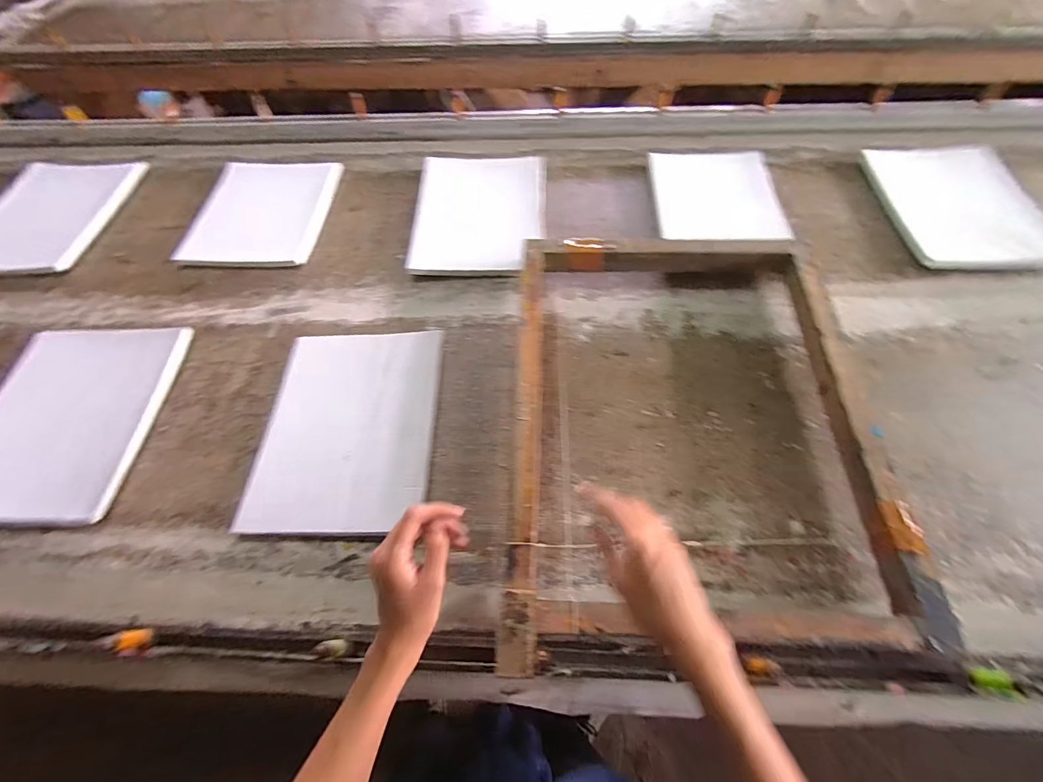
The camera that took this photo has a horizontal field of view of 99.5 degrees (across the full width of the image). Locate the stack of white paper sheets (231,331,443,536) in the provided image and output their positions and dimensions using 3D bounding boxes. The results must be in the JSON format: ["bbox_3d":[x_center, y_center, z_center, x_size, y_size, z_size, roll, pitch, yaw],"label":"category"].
[{"bbox_3d":[-0.214,0.042,0.549,0.209,0.011,0.257,-1,62,-1],"label":"stack of white paper sheets"}]

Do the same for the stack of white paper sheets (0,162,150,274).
[{"bbox_3d":[-0.829,-0.310,0.775,0.217,0.028,0.280,1,59,3],"label":"stack of white paper sheets"}]

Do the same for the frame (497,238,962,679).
[{"bbox_3d":[0.183,0.023,0.521,0.409,0.052,0.518,0,59,3],"label":"frame"}]

